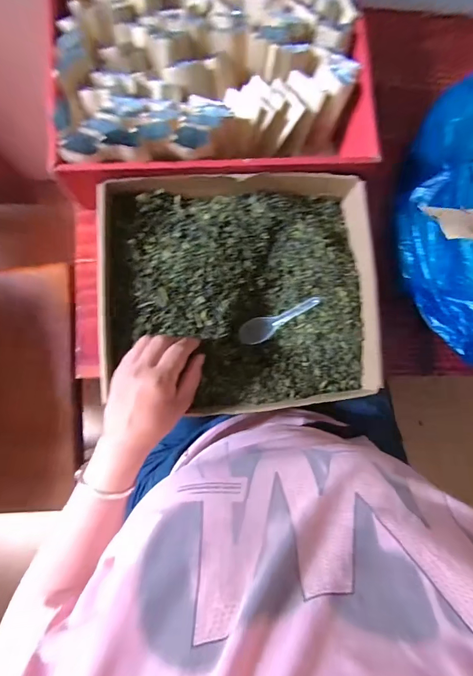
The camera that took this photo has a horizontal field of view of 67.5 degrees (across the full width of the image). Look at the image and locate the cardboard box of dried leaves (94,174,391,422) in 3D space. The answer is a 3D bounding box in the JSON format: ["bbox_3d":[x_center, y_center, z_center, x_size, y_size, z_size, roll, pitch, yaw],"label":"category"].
[{"bbox_3d":[0.010,-0.066,0.450,0.335,0.068,0.300,-4,85,-3],"label":"cardboard box of dried leaves"}]

